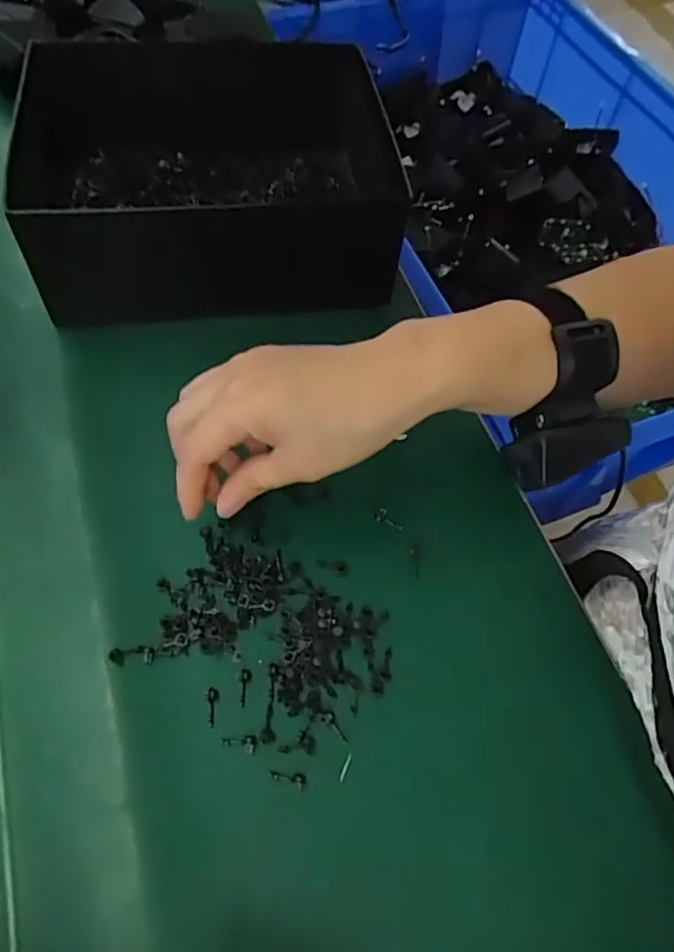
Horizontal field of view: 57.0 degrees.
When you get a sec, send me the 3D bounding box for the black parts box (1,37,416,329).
[{"bbox_3d":[-0.085,-0.198,0.440,0.231,0.089,0.172,-8,61,-7],"label":"black parts box"}]

